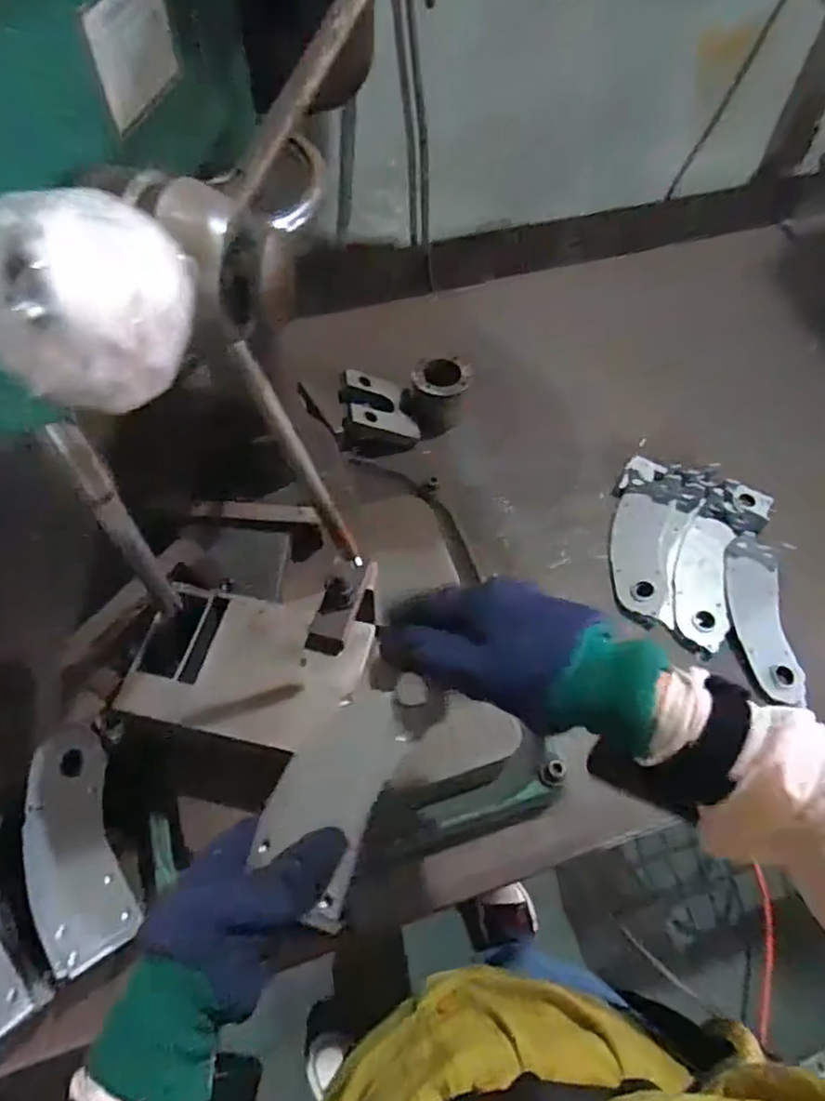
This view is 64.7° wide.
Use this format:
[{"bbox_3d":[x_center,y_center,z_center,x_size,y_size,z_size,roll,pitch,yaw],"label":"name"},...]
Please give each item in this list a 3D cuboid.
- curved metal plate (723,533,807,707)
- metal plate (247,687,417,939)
[{"bbox_3d":[0.382,0.072,0.712,0.058,0.016,0.182,1,64,3],"label":"curved metal plate"},{"bbox_3d":[-0.049,0.145,0.389,0.065,0.005,0.127,18,73,18],"label":"metal plate"}]

